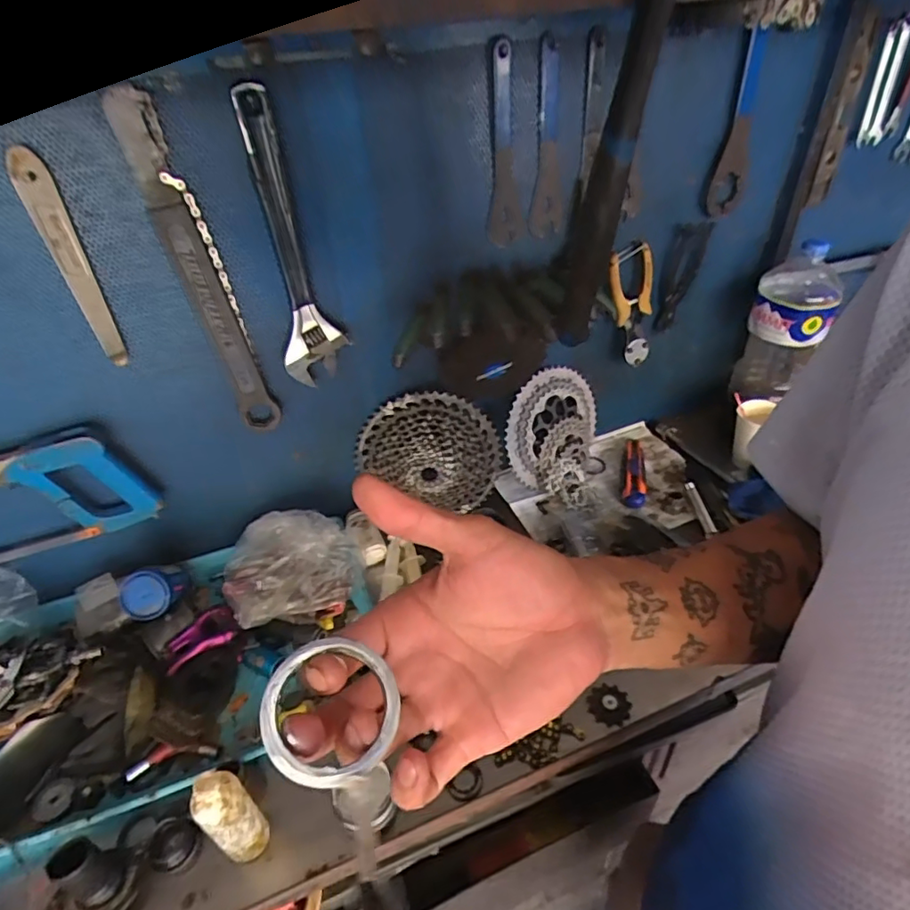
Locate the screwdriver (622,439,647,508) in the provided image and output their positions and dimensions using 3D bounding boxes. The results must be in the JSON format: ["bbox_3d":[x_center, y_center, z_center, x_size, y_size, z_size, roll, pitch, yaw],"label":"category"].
[{"bbox_3d":[0.278,0.020,0.852,0.031,0.027,0.158,7,39,15],"label":"screwdriver"}]

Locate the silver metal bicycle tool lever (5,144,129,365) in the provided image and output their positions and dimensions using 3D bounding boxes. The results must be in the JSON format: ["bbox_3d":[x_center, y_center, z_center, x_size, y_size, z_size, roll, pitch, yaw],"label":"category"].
[{"bbox_3d":[-0.338,-0.167,0.496,0.026,0.192,0.011,-20,45,-17],"label":"silver metal bicycle tool lever"}]

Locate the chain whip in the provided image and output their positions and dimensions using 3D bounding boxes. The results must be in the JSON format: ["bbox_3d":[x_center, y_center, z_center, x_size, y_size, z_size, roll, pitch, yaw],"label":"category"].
[{"bbox_3d":[-0.243,-0.161,0.551,0.042,0.343,0.014,-16,43,-9],"label":"chain whip"}]

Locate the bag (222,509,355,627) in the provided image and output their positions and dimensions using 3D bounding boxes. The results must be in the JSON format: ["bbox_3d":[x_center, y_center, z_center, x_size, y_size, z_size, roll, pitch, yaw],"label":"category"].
[{"bbox_3d":[-0.203,0.130,0.683,0.153,0.061,0.128,-15,39,-13],"label":"bag"}]

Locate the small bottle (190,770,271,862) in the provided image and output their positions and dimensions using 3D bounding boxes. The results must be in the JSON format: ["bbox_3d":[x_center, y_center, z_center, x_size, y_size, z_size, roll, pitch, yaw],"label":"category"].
[{"bbox_3d":[-0.186,0.302,0.462,0.029,0.104,0.037,23,46,31],"label":"small bottle"}]

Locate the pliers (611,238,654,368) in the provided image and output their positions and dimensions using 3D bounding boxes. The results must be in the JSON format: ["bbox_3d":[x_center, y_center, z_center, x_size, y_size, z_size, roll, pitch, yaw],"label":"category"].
[{"bbox_3d":[0.241,-0.203,0.764,0.066,0.167,0.015,-17,31,-16],"label":"pliers"}]

